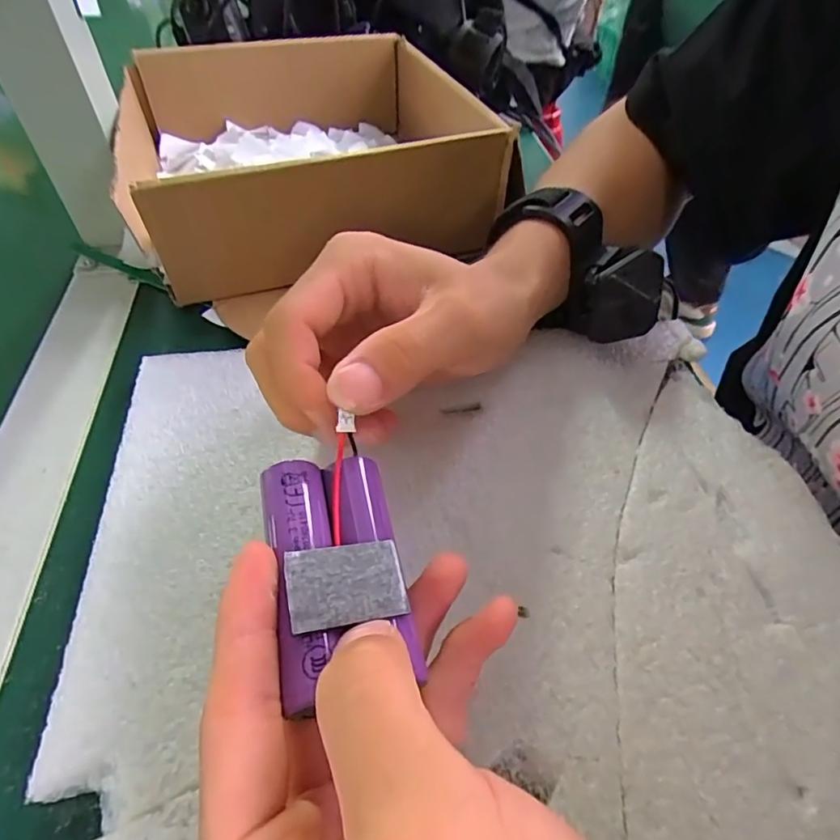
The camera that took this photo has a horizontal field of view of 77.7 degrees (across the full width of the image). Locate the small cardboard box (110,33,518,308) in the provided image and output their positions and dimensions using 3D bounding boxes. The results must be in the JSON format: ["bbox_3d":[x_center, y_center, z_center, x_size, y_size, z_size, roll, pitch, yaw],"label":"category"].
[{"bbox_3d":[-0.075,-0.188,0.354,0.214,0.073,0.229,-14,51,-14],"label":"small cardboard box"}]

